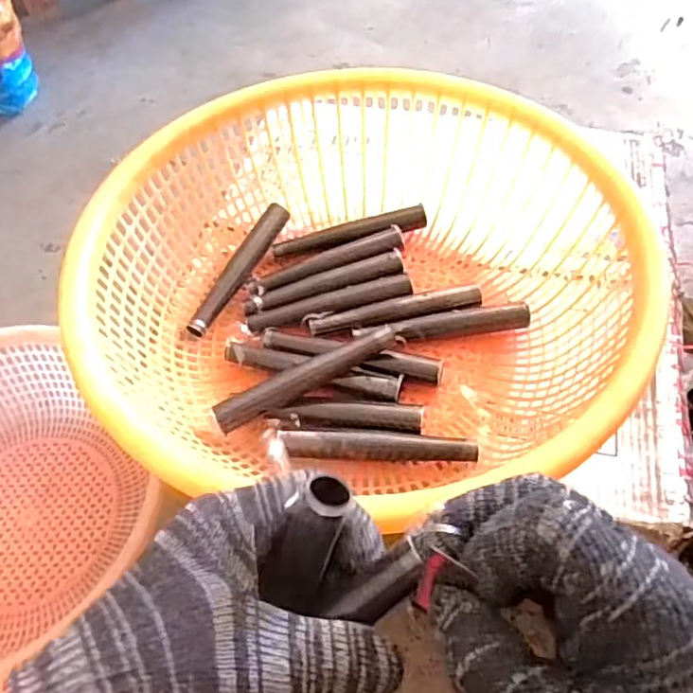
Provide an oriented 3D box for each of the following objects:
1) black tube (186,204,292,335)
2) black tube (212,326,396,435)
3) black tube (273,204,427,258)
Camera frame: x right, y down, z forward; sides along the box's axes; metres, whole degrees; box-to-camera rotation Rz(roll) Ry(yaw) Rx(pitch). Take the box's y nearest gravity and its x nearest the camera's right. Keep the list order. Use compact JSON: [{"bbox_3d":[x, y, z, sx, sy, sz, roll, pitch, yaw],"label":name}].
[{"bbox_3d":[-0.095,-0.072,0.549,0.021,0.017,0.150,20,60,16],"label":"black tube"},{"bbox_3d":[-0.031,0.023,0.468,0.146,0.020,0.021,-26,59,-14],"label":"black tube"},{"bbox_3d":[0.005,-0.108,0.575,0.147,0.019,0.022,-12,56,-5],"label":"black tube"}]

